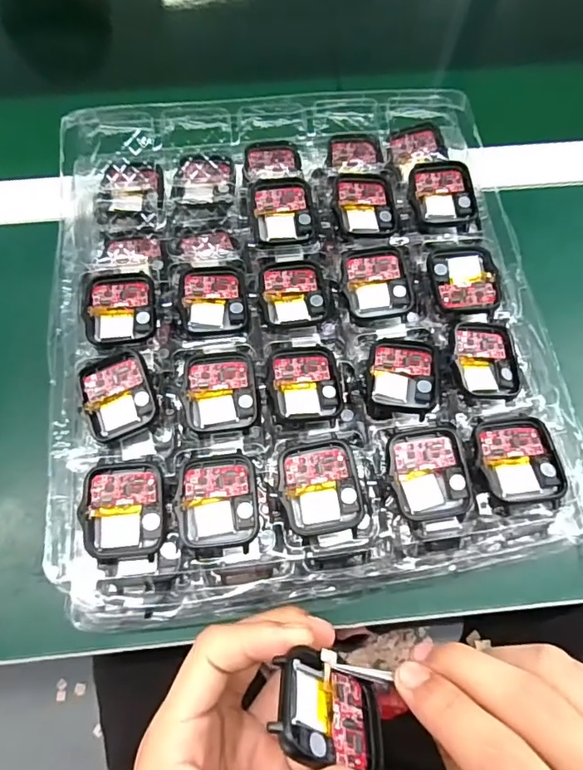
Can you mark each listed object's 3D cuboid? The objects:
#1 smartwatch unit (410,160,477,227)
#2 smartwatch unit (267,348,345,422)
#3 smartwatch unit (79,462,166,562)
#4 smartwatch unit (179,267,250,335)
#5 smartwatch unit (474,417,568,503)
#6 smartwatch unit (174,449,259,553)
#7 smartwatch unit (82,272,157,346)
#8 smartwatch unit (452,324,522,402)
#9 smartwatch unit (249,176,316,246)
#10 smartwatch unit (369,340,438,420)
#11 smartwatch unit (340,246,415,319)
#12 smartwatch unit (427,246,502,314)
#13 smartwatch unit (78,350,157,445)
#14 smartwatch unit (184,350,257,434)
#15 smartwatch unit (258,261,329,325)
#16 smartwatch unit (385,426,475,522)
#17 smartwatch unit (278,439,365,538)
[{"bbox_3d":[0.092,-0.118,0.302,0.038,0.007,0.042,-3,69,-2],"label":"smartwatch unit"},{"bbox_3d":[0.006,-0.002,0.263,0.036,0.008,0.043,-9,69,-4],"label":"smartwatch unit"},{"bbox_3d":[-0.079,0.060,0.235,0.037,0.011,0.044,-4,69,-2],"label":"smartwatch unit"},{"bbox_3d":[-0.044,-0.049,0.280,0.036,0.005,0.042,-5,69,-3],"label":"smartwatch unit"},{"bbox_3d":[0.111,0.036,0.241,0.037,0.009,0.041,-1,69,-1],"label":"smartwatch unit"},{"bbox_3d":[-0.035,0.055,0.235,0.037,0.006,0.044,-4,69,-2],"label":"smartwatch unit"},{"bbox_3d":[-0.097,-0.044,0.277,0.038,0.006,0.047,-10,69,-4],"label":"smartwatch unit"},{"bbox_3d":[0.105,-0.015,0.266,0.036,0.011,0.043,0,69,-1],"label":"smartwatch unit"},{"bbox_3d":[-0.006,-0.107,0.302,0.038,0.012,0.042,-4,69,-2],"label":"smartwatch unit"},{"bbox_3d":[0.060,-0.006,0.264,0.035,0.009,0.042,9,69,3],"label":"smartwatch unit"},{"bbox_3d":[0.049,-0.059,0.284,0.038,0.008,0.040,-7,69,-3],"label":"smartwatch unit"},{"bbox_3d":[0.099,-0.060,0.281,0.038,0.005,0.041,-3,69,-2],"label":"smartwatch unit"},{"bbox_3d":[-0.090,0.004,0.254,0.036,0.009,0.041,-18,70,-7],"label":"smartwatch unit"},{"bbox_3d":[-0.037,0.002,0.260,0.036,0.005,0.042,-6,69,-3],"label":"smartwatch unit"},{"bbox_3d":[0.001,-0.054,0.284,0.038,0.005,0.041,-8,69,-4],"label":"smartwatch unit"},{"bbox_3d":[0.067,0.043,0.241,0.038,0.008,0.043,-7,69,-3],"label":"smartwatch unit"},{"bbox_3d":[0.014,0.050,0.239,0.038,0.006,0.043,-8,69,-4],"label":"smartwatch unit"}]

